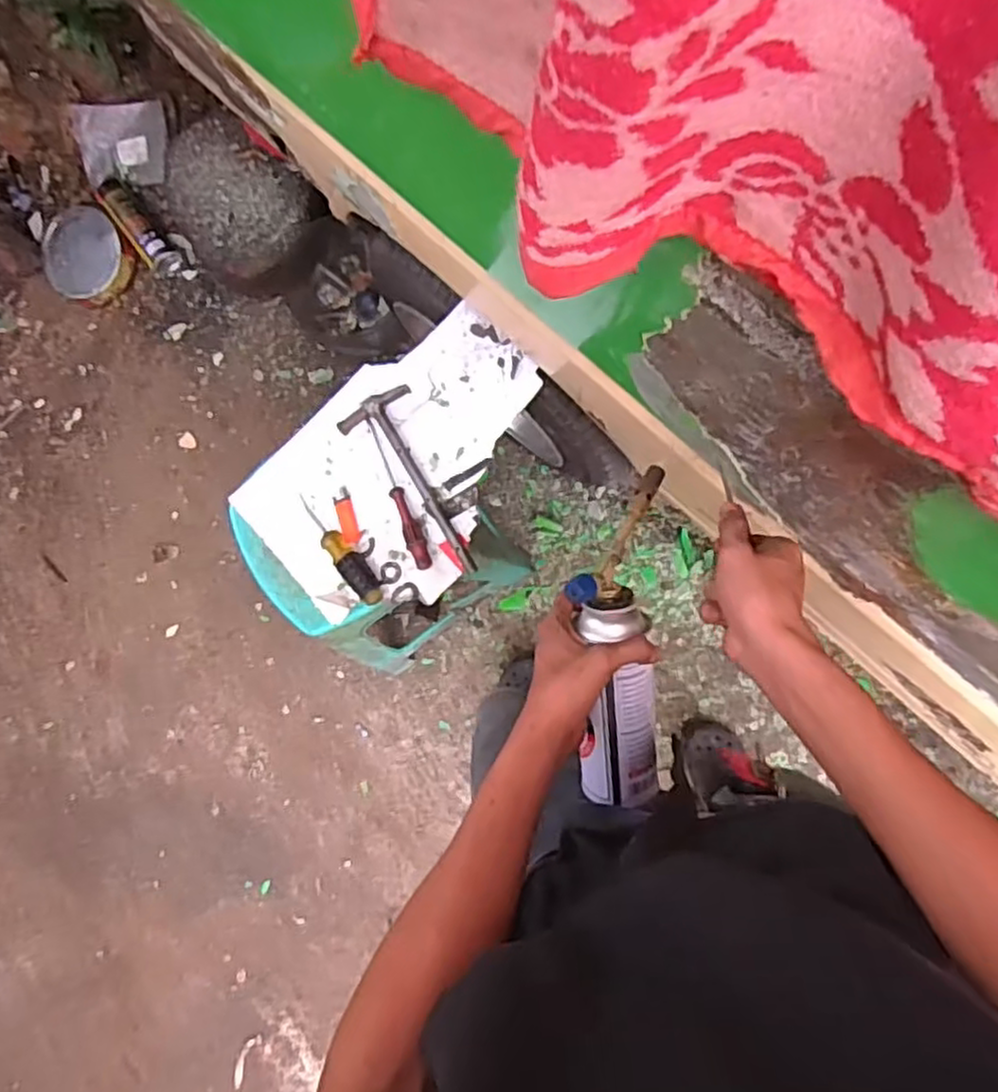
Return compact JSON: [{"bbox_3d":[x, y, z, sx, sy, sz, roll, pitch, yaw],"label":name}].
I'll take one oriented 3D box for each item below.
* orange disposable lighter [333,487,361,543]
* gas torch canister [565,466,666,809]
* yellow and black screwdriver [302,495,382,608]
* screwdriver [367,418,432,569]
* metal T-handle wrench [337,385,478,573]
[{"bbox_3d":[-0.196,-0.039,0.930,0.022,0.010,0.072,-19,84,3],"label":"orange disposable lighter"},{"bbox_3d":[0.097,0.080,0.587,0.074,0.101,0.275,-1,96,4],"label":"gas torch canister"},{"bbox_3d":[-0.201,0.004,0.916,0.032,0.029,0.166,-38,79,5],"label":"yellow and black screwdriver"},{"bbox_3d":[-0.128,-0.066,0.913,0.023,0.026,0.201,-24,80,8],"label":"screwdriver"},{"bbox_3d":[-0.091,-0.087,0.915,0.095,0.017,0.255,-38,79,5],"label":"metal T-handle wrench"}]

